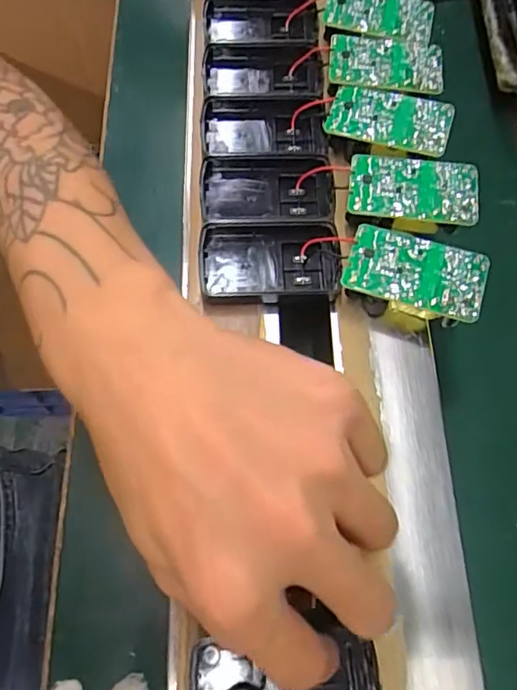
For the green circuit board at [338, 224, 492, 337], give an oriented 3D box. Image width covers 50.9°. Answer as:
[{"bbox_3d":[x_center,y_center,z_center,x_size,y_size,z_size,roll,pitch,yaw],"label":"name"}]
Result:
[{"bbox_3d":[0.074,-0.030,0.266,0.063,0.027,0.037,19,68,5],"label":"green circuit board"}]

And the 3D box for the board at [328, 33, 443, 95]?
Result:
[{"bbox_3d":[0.072,-0.158,0.306,0.063,0.004,0.038,5,68,-1],"label":"board"}]

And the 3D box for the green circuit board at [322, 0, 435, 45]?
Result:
[{"bbox_3d":[0.071,-0.195,0.318,0.062,0.006,0.034,14,67,3],"label":"green circuit board"}]

